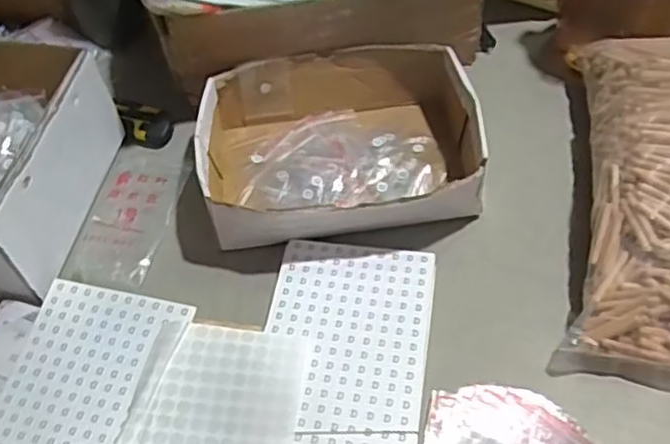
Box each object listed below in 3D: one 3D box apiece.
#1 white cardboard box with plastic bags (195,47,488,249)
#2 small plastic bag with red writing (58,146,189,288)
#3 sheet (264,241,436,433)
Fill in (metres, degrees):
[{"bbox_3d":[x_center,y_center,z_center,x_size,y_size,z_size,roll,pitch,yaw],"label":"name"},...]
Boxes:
[{"bbox_3d":[0.004,-0.069,0.619,0.243,0.060,0.200,-11,52,-3],"label":"white cardboard box with plastic bags"},{"bbox_3d":[-0.185,-0.011,0.618,0.076,0.013,0.148,6,52,10],"label":"small plastic bag with red writing"},{"bbox_3d":[0.010,0.084,0.529,0.124,0.004,0.158,6,52,8],"label":"sheet"}]

